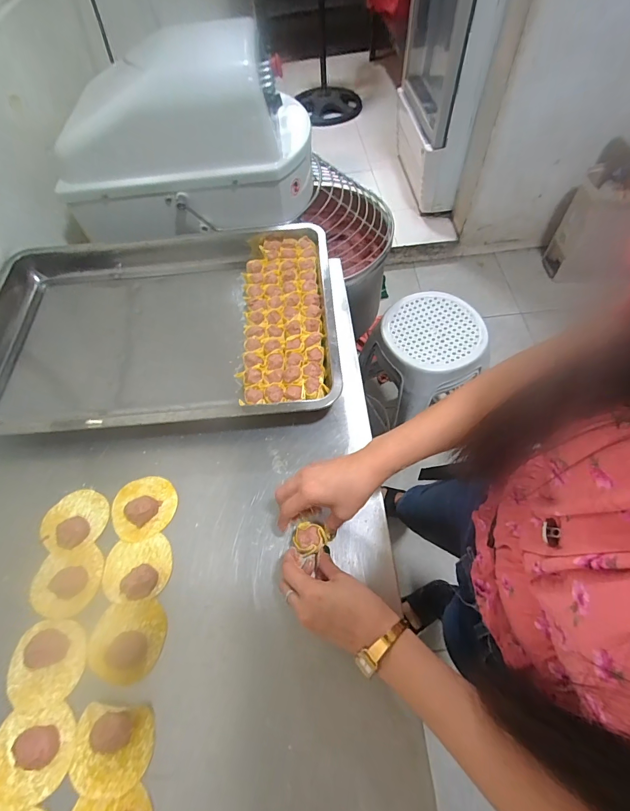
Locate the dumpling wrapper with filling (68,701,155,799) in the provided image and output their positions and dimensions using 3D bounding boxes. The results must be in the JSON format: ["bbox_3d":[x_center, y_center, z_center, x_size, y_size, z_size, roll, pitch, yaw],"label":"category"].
[{"bbox_3d":[-0.203,0.337,0.360,0.077,0.018,0.068,0,60,3],"label":"dumpling wrapper with filling"}]

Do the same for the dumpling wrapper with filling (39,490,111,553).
[{"bbox_3d":[-0.312,0.145,0.471,0.082,0.024,0.079,-1,60,2],"label":"dumpling wrapper with filling"}]

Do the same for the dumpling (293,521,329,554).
[{"bbox_3d":[-0.007,0.157,0.436,0.035,0.025,0.036,-1,60,2],"label":"dumpling"}]

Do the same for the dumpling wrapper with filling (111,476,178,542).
[{"bbox_3d":[-0.224,0.128,0.477,0.083,0.018,0.081,-1,60,2],"label":"dumpling wrapper with filling"}]

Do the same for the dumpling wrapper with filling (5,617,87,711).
[{"bbox_3d":[-0.294,0.278,0.398,0.081,0.020,0.075,-1,60,2],"label":"dumpling wrapper with filling"}]

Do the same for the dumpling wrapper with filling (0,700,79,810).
[{"bbox_3d":[-0.284,0.349,0.367,0.090,0.014,0.074,-11,60,-4],"label":"dumpling wrapper with filling"}]

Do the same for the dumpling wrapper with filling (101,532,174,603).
[{"bbox_3d":[-0.216,0.194,0.440,0.080,0.019,0.070,-12,60,-4],"label":"dumpling wrapper with filling"}]

